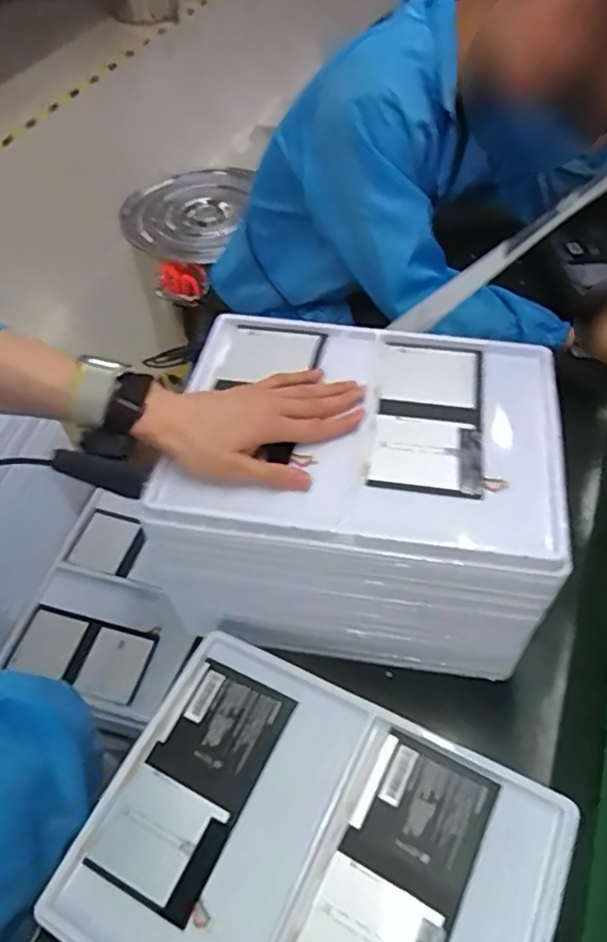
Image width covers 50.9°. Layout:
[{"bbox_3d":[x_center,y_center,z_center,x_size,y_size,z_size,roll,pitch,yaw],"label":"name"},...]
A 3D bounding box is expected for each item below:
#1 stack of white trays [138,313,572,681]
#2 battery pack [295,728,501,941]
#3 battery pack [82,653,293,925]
[{"bbox_3d":[0.052,0.020,0.617,0.322,0.197,0.254,7,54,6],"label":"stack of white trays"},{"bbox_3d":[0.070,0.288,0.455,0.094,0.004,0.172,20,58,21],"label":"battery pack"},{"bbox_3d":[-0.085,0.244,0.506,0.089,0.007,0.172,22,57,17],"label":"battery pack"}]

